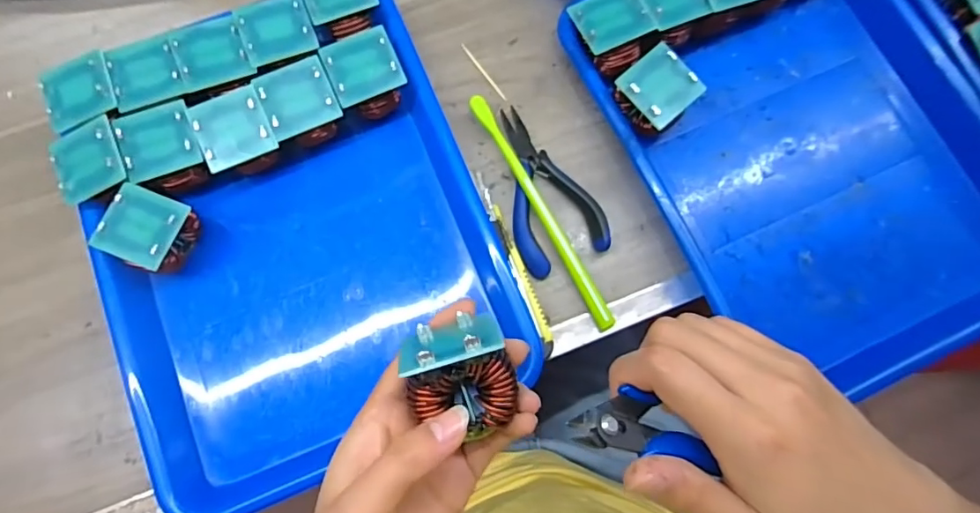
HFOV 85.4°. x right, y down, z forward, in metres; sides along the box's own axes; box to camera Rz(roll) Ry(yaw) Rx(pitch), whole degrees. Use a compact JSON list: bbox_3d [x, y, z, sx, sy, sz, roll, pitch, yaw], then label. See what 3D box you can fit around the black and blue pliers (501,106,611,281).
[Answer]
[{"bbox_3d":[0.037,-0.051,0.383,0.062,0.017,0.125,-18,78,-5],"label":"black and blue pliers"}]

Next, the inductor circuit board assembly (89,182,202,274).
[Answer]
[{"bbox_3d":[-0.219,-0.015,0.351,0.044,0.046,0.045,21,78,4],"label":"inductor circuit board assembly"}]

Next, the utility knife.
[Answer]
[{"bbox_3d":[0.017,0.002,0.371,0.010,0.015,0.137,-21,79,-5],"label":"utility knife"}]

